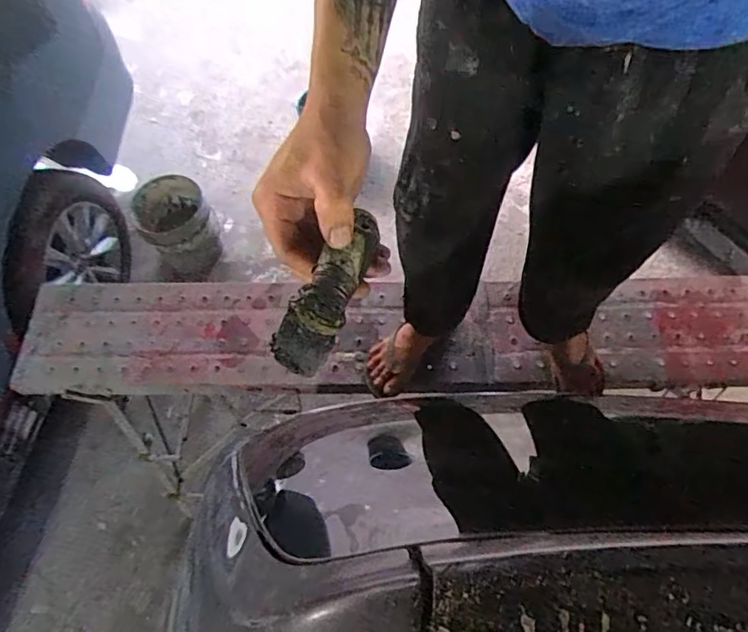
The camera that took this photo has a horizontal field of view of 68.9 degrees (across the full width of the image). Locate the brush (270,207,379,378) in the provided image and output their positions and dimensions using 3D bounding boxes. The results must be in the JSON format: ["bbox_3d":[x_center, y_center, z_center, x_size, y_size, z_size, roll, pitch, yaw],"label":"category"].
[{"bbox_3d":[-0.025,-0.019,0.338,0.029,0.019,0.127,19,56,10],"label":"brush"}]

